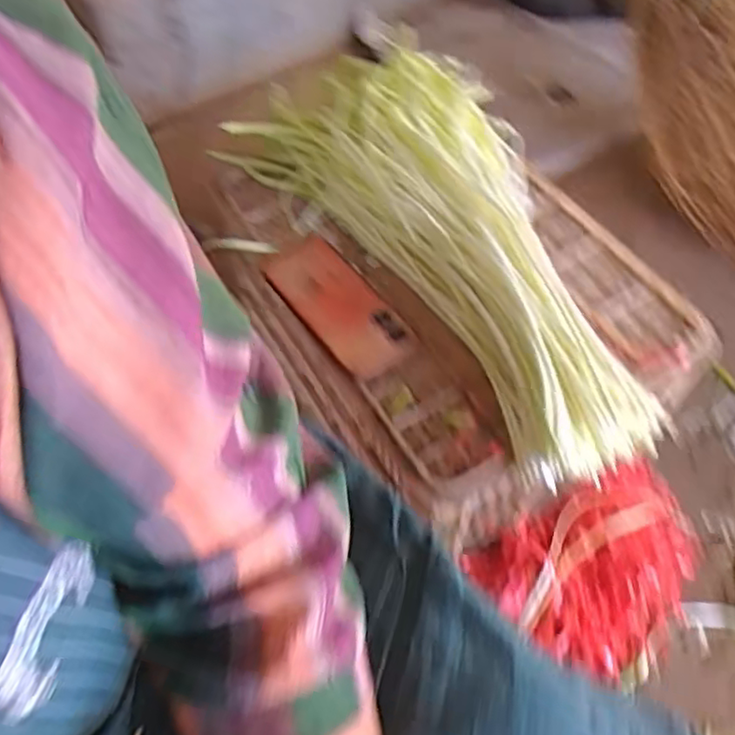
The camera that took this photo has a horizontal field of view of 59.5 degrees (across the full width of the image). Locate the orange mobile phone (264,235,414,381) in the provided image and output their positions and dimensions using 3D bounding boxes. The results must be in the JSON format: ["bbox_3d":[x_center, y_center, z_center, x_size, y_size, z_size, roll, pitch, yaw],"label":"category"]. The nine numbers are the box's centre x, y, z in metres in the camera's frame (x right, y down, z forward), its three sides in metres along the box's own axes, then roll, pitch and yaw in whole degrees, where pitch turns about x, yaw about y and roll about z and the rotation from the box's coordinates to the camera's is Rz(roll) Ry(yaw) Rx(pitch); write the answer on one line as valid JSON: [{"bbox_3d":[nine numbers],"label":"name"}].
[{"bbox_3d":[-0.029,-0.062,0.618,0.072,0.011,0.179,-33,63,-18],"label":"orange mobile phone"}]

